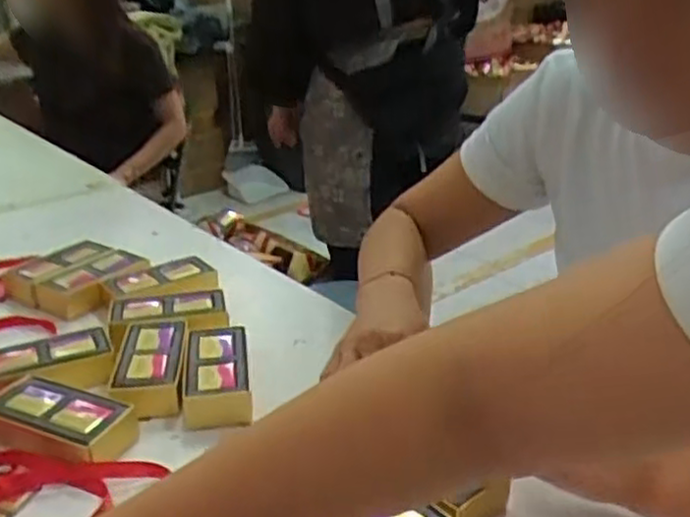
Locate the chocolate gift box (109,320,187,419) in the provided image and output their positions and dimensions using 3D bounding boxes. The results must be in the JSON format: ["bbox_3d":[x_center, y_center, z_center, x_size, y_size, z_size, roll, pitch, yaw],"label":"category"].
[{"bbox_3d":[-0.174,0.096,0.657,0.059,0.034,0.112,-3,24,-7],"label":"chocolate gift box"}]

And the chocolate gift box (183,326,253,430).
[{"bbox_3d":[-0.112,0.102,0.646,0.055,0.032,0.116,-4,24,-8],"label":"chocolate gift box"}]

